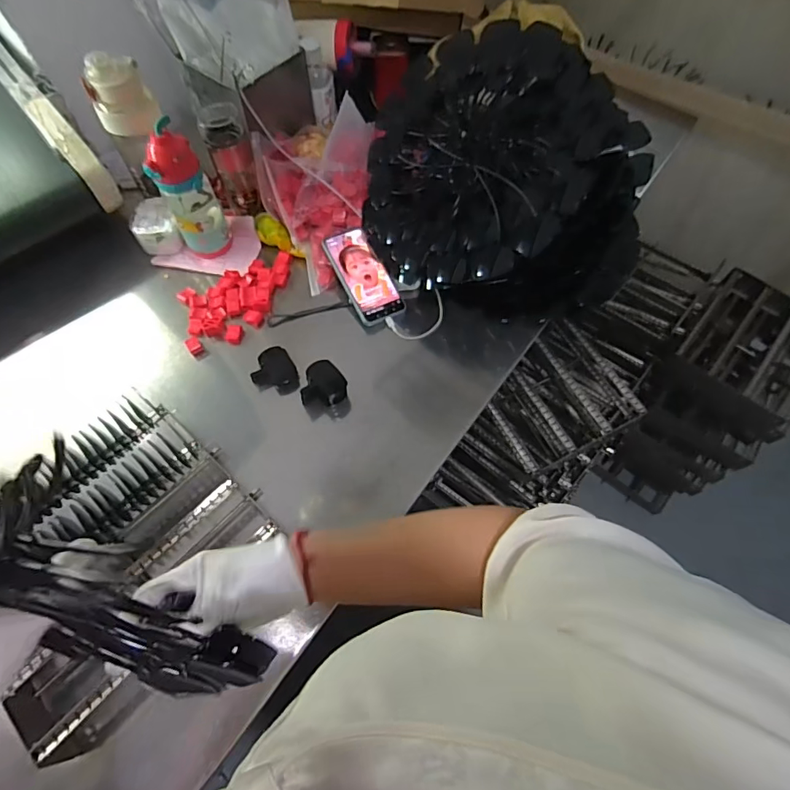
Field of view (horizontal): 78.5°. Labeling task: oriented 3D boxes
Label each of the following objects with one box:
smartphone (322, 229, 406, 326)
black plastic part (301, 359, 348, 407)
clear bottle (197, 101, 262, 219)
[{"bbox_3d":[-0.050,-0.192,0.773,0.078,0.016,0.166,-23,78,-19],"label":"smartphone"},{"bbox_3d":[-0.103,-0.017,0.696,0.062,0.048,0.047,-9,63,-5],"label":"black plastic part"},{"bbox_3d":[-0.263,-0.377,0.783,0.062,0.158,0.064,-17,64,-9],"label":"clear bottle"}]

